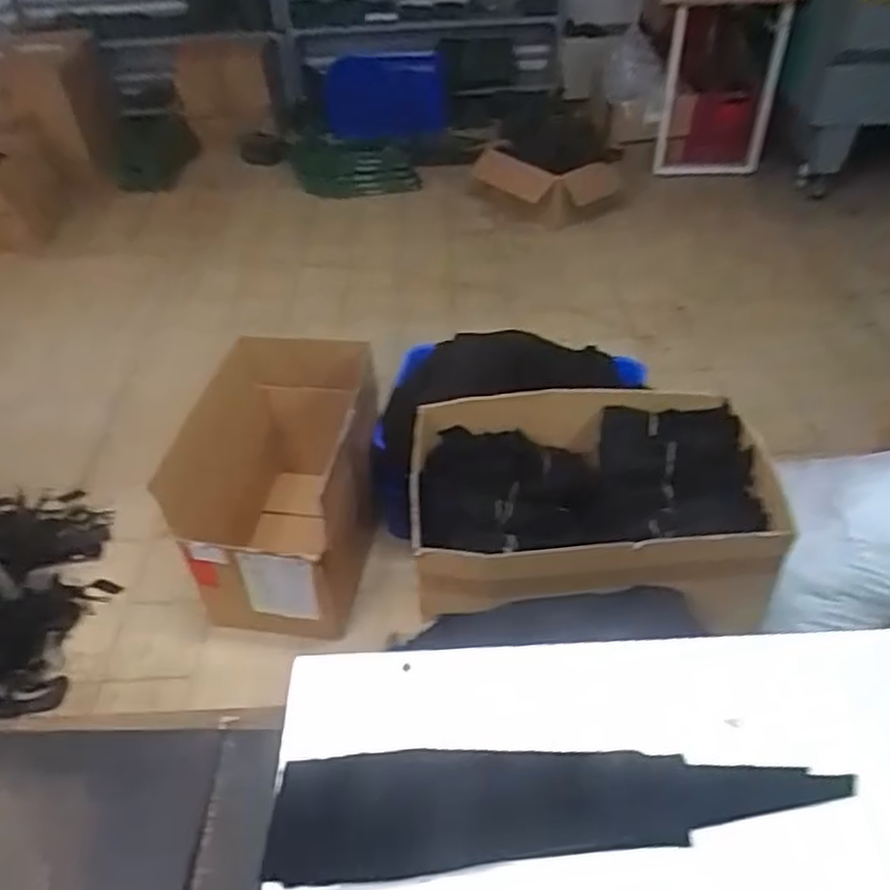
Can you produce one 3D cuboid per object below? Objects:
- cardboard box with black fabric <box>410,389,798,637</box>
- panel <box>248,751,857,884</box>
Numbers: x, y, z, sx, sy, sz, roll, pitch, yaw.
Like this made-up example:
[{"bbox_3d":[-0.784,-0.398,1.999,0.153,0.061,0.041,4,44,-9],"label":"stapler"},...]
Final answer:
[{"bbox_3d":[0.240,0.078,1.246,0.603,0.169,0.416,-2,41,3],"label":"cardboard box with black fabric"},{"bbox_3d":[0.091,0.308,0.632,0.472,0.009,0.101,-5,41,1],"label":"panel"}]

